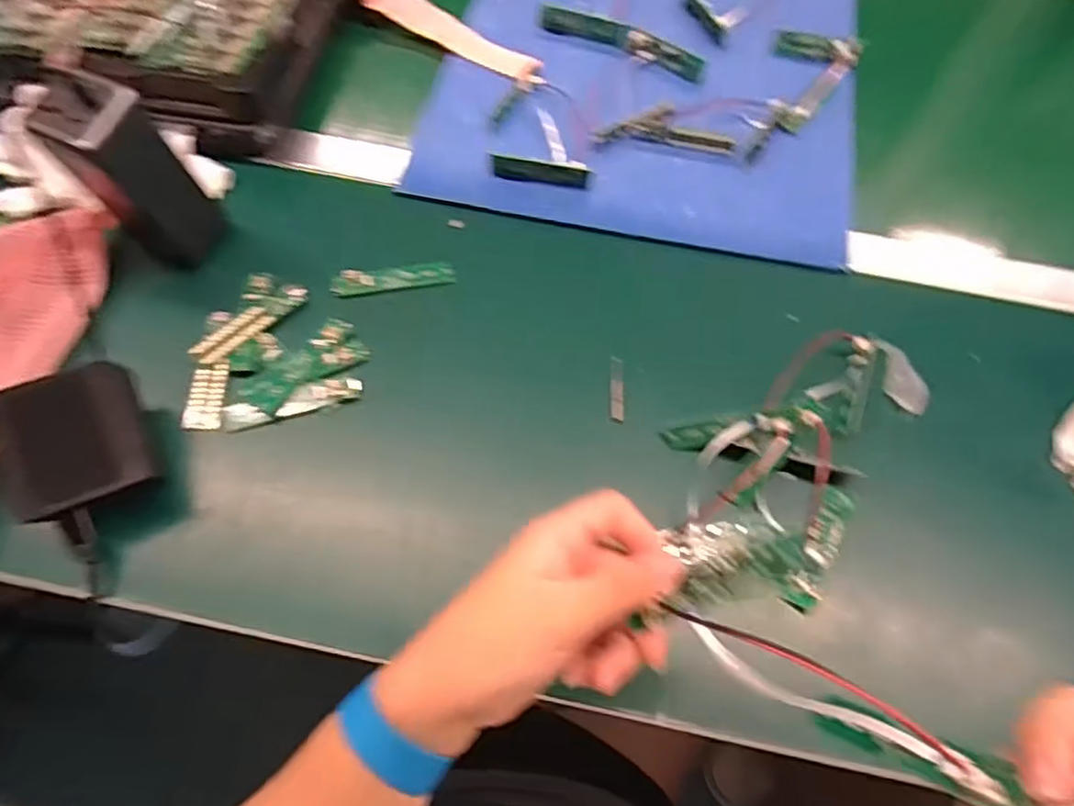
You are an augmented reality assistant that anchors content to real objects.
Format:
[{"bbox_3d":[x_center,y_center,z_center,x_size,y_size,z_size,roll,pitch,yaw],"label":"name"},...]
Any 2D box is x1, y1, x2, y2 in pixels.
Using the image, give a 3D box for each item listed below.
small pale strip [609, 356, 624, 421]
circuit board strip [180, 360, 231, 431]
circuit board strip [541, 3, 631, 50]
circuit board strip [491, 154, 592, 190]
[{"bbox_3d":[0.056,-0.010,0.466,0.010,0.005,0.048,4,62,-1],"label":"small pale strip"},{"bbox_3d":[-0.220,-0.005,0.446,0.024,0.004,0.048,4,71,-16],"label":"circuit board strip"},{"bbox_3d":[0.045,-0.348,0.621,0.085,0.017,0.015,14,62,4],"label":"circuit board strip"},{"bbox_3d":[0.004,-0.185,0.537,0.079,0.018,0.006,8,33,2],"label":"circuit board strip"}]

